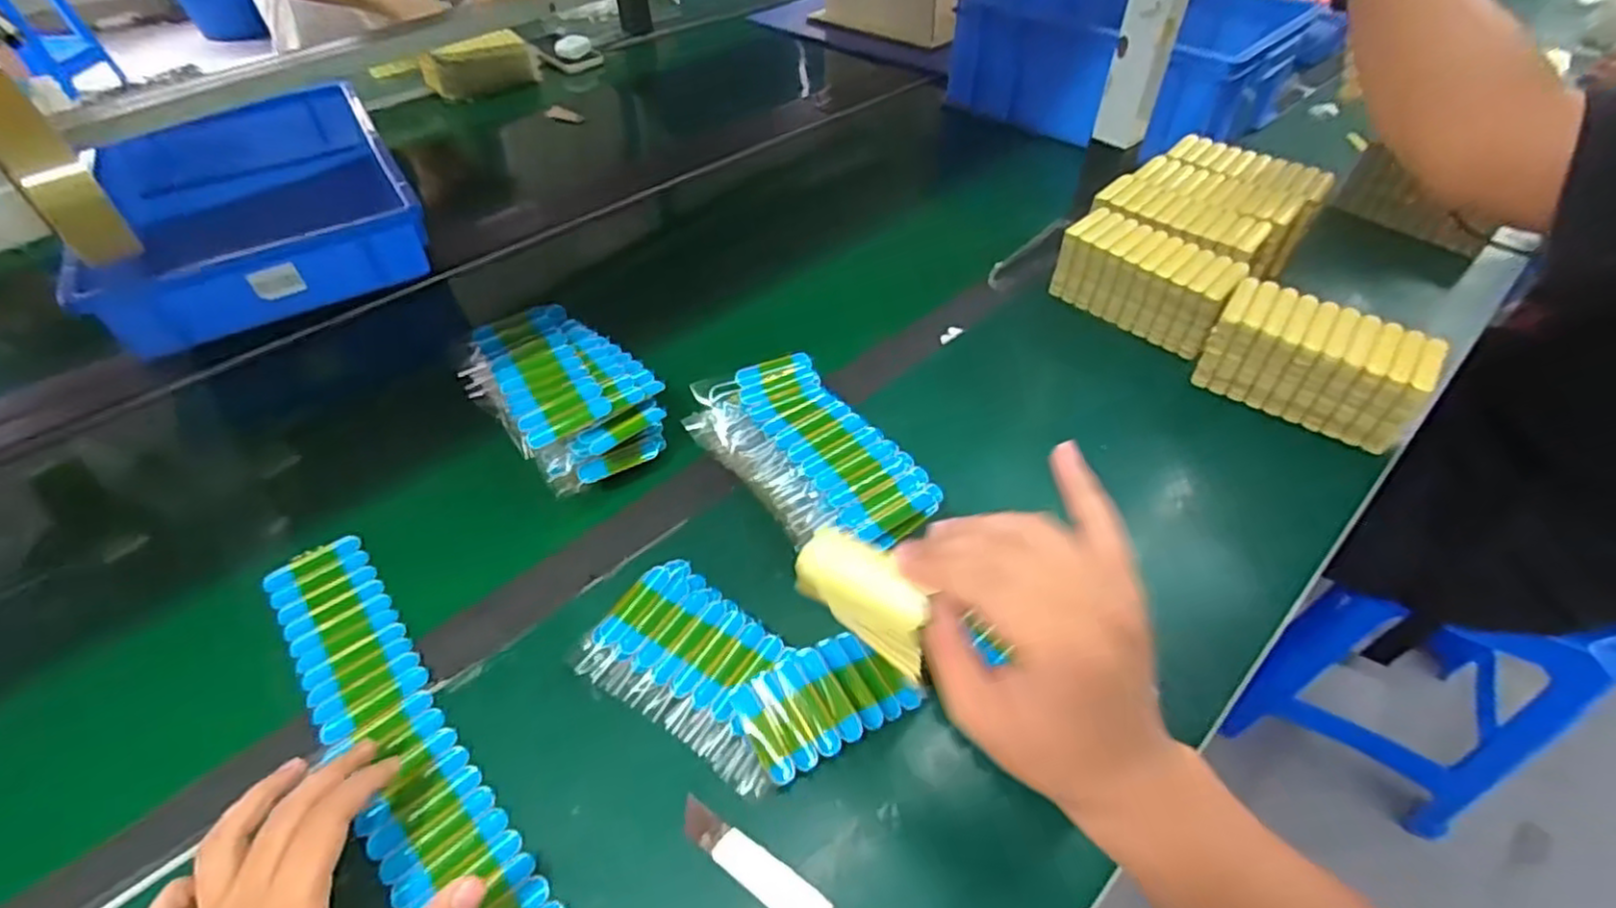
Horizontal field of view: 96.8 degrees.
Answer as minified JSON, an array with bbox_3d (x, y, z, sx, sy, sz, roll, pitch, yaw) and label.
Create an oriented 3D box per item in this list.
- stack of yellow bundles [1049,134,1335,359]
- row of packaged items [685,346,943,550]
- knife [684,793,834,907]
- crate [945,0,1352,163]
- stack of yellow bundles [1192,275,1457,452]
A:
[{"bbox_3d":[0.385,-0.224,0.725,0.163,0.073,0.252,36,57,28],"label":"stack of yellow bundles"},{"bbox_3d":[0.002,0.000,0.500,0.101,0.023,0.170,-31,55,-26],"label":"row of packaged items"},{"bbox_3d":[-0.029,0.220,0.383,0.097,0.004,0.021,28,53,23],"label":"knife"},{"bbox_3d":[0.425,-0.550,1.000,0.284,0.142,0.393,-36,57,-29],"label":"crate"},{"bbox_3d":[0.424,-0.077,0.605,0.154,0.077,0.062,29,54,24],"label":"stack of yellow bundles"}]

